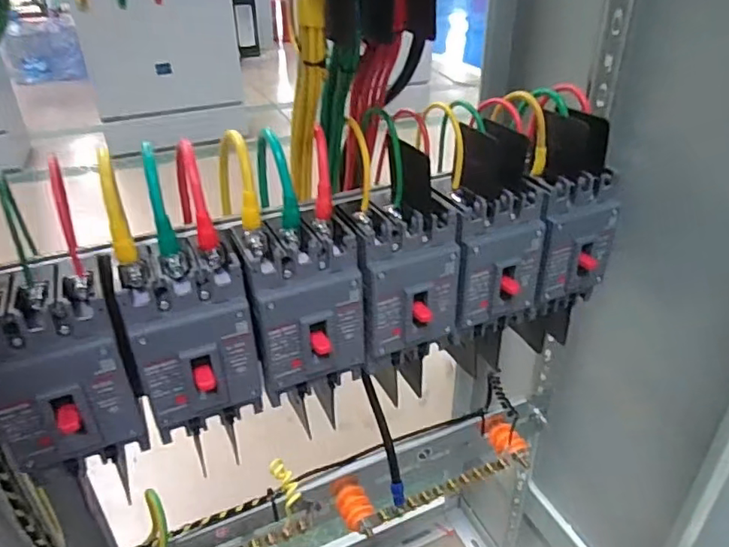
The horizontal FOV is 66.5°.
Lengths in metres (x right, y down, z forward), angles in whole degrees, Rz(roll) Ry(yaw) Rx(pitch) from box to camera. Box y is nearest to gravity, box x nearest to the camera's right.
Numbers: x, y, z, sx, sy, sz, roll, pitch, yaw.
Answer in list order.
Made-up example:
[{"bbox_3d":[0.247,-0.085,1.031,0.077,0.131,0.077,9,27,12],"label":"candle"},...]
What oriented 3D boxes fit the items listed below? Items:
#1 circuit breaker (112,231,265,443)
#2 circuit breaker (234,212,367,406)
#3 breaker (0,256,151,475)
[{"bbox_3d":[-0.118,0.046,0.384,0.078,0.118,0.070,-12,34,-19],"label":"circuit breaker"},{"bbox_3d":[-0.044,0.033,0.415,0.079,0.133,0.066,-11,34,-17],"label":"circuit breaker"},{"bbox_3d":[-0.194,0.062,0.355,0.080,0.114,0.075,-17,36,-25],"label":"breaker"}]

